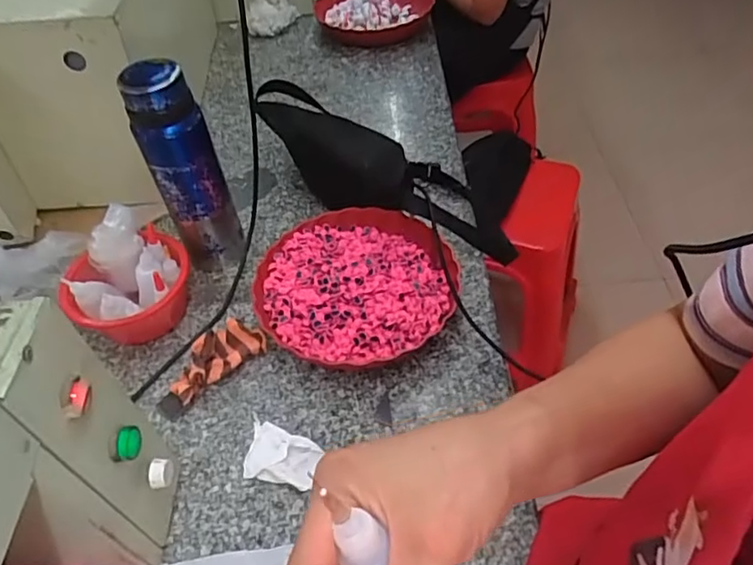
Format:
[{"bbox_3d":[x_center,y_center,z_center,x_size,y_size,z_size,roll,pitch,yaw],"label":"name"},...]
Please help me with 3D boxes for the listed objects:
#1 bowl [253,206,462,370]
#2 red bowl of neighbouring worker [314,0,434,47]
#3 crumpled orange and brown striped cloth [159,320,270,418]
[{"bbox_3d":[-0.027,0.004,0.727,0.234,0.058,0.221,-3,48,3],"label":"bowl"},{"bbox_3d":[0.002,-0.546,1.191,0.235,0.053,0.221,-15,49,-8],"label":"red bowl of neighbouring worker"},{"bbox_3d":[-0.199,0.091,0.680,0.067,0.043,0.135,31,58,28],"label":"crumpled orange and brown striped cloth"}]

